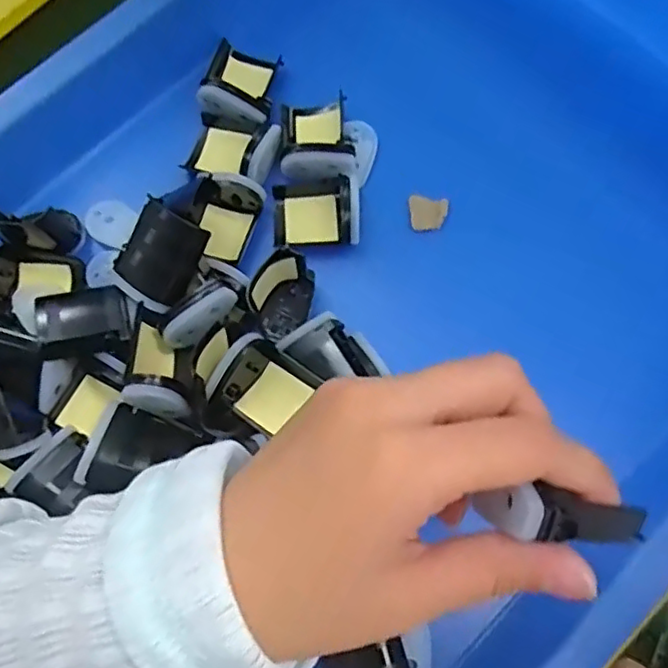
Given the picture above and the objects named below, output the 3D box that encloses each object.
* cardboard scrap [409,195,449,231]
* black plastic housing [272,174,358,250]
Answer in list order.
[{"bbox_3d":[0.047,-0.060,0.310,0.018,0.004,0.017,-1,75,0],"label":"cardboard scrap"},{"bbox_3d":[-0.009,-0.059,0.302,0.040,0.018,0.033,-1,75,0],"label":"black plastic housing"}]

